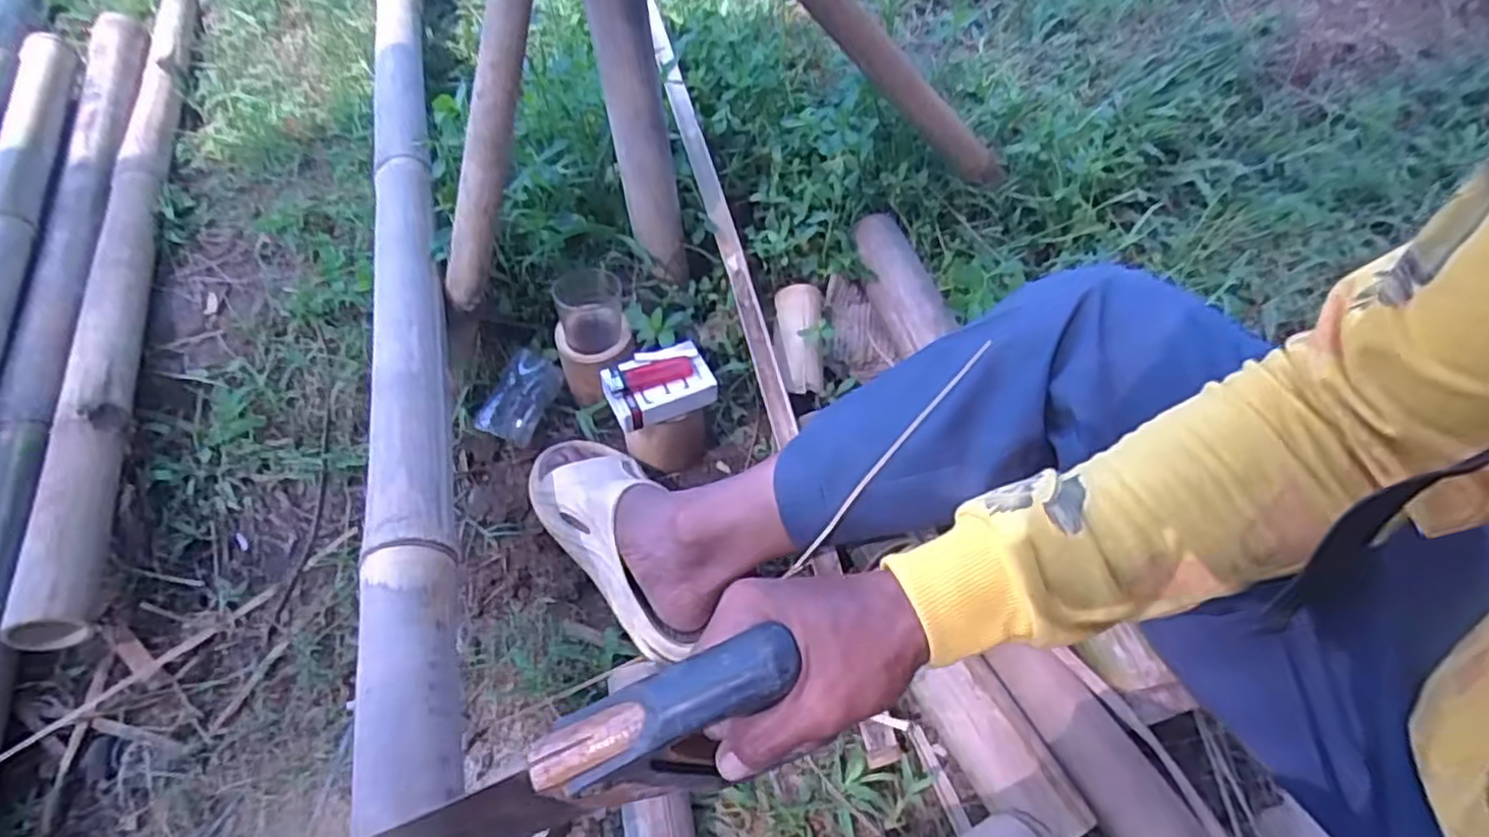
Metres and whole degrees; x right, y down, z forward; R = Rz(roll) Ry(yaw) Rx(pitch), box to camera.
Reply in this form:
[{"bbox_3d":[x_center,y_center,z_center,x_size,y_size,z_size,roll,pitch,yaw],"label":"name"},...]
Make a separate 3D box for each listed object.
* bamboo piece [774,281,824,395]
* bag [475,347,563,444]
[{"bbox_3d":[0.060,-0.086,0.812,0.053,0.051,0.142,0,52,5],"label":"bamboo piece"},{"bbox_3d":[-0.240,-0.021,0.780,0.031,0.072,0.099,21,56,20],"label":"bag"}]

